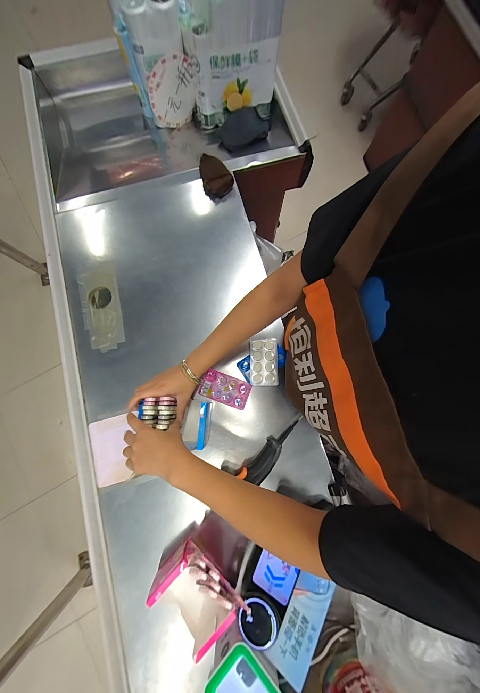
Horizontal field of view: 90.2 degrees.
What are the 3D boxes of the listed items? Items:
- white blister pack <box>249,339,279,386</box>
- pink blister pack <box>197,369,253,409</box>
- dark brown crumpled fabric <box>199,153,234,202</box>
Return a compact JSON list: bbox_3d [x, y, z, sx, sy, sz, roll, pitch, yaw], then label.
[{"bbox_3d":[0.056,0.035,0.557,0.064,0.011,0.109,-1,80,2],"label":"white blister pack"},{"bbox_3d":[-0.034,0.097,0.551,0.110,0.013,0.065,19,77,6],"label":"pink blister pack"},{"bbox_3d":[-0.065,-0.454,0.645,0.078,0.049,0.103,-24,79,-4],"label":"dark brown crumpled fabric"}]

